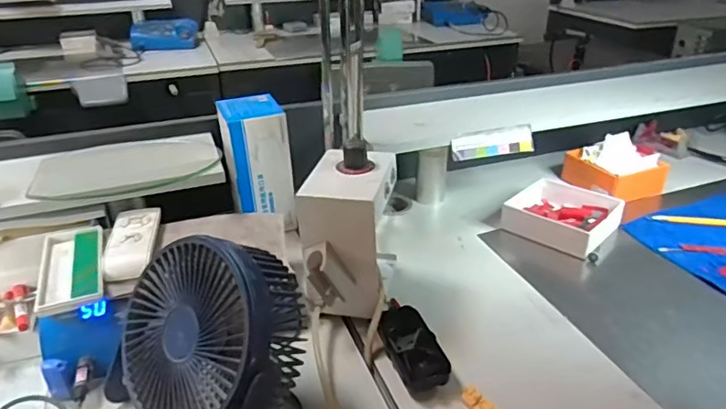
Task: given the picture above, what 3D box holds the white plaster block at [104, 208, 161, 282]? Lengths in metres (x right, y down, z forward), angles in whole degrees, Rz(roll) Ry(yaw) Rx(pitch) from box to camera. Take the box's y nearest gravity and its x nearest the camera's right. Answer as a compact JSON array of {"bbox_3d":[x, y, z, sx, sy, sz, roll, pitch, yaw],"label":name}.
[{"bbox_3d":[-0.265,0.044,0.617,0.048,0.024,0.119,-7,30,-11],"label":"white plaster block"}]

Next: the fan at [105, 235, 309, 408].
[{"bbox_3d":[-0.128,0.122,0.487,0.174,0.177,0.167,21,36,33],"label":"fan"}]

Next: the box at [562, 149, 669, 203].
[{"bbox_3d":[0.437,-0.053,0.915,0.132,0.050,0.128,-9,30,-15],"label":"box"}]

